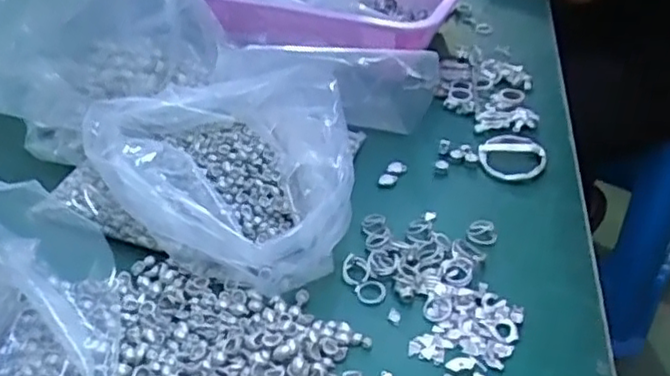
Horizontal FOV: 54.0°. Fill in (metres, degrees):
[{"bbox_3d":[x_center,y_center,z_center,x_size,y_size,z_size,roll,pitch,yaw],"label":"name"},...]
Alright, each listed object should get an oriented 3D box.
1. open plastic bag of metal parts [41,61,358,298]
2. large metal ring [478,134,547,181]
[{"bbox_3d":[-0.090,-0.030,0.527,0.237,0.085,0.184,17,42,18],"label":"open plastic bag of metal parts"},{"bbox_3d":[0.162,-0.028,0.605,0.059,0.018,0.060,1,39,-1],"label":"large metal ring"}]

